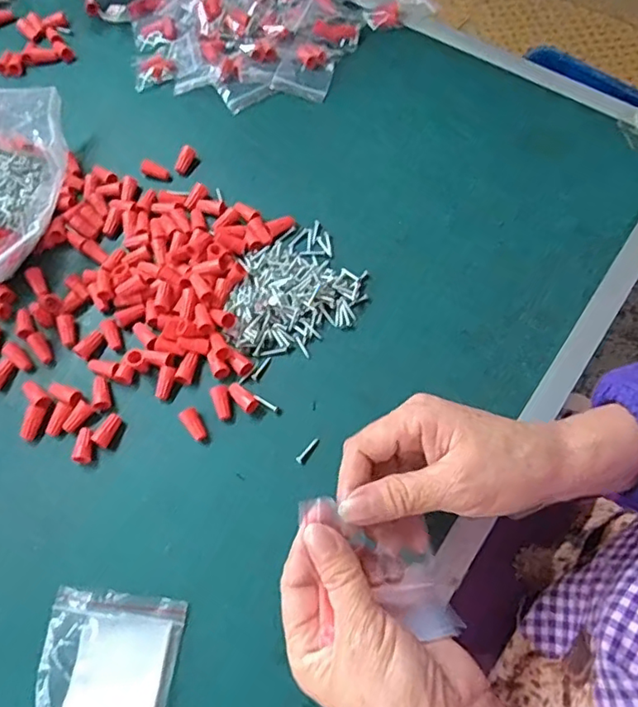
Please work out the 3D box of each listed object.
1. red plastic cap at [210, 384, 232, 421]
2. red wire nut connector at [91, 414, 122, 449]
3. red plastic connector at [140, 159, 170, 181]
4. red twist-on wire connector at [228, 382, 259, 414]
[{"bbox_3d":[-0.065,0.033,0.381,0.012,0.009,0.024,-22,67,-7],"label":"red plastic cap"},{"bbox_3d":[-0.137,0.051,0.366,0.010,0.011,0.022,28,70,13],"label":"red wire nut connector"},{"bbox_3d":[-0.133,-0.148,0.451,0.024,0.008,0.010,23,69,-2],"label":"red plastic connector"},{"bbox_3d":[-0.052,0.030,0.381,0.012,0.008,0.025,-42,71,-15],"label":"red twist-on wire connector"}]

